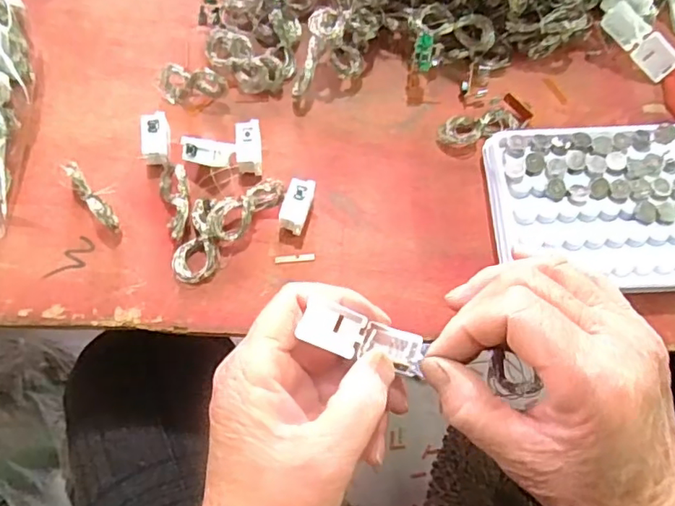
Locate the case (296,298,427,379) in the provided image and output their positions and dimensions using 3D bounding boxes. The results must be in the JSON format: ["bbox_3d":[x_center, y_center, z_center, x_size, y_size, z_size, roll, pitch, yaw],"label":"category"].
[{"bbox_3d":[0.009,0.038,0.242,0.054,0.013,0.017,18,70,-16],"label":"case"}]

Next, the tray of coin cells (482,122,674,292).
[{"bbox_3d":[0.154,-0.025,0.316,0.131,0.025,0.097,-4,71,-2],"label":"tray of coin cells"}]

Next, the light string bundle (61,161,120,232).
[{"bbox_3d":[-0.137,-0.030,0.313,0.010,0.020,0.042,-38,75,-13],"label":"light string bundle"}]

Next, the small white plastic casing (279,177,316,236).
[{"bbox_3d":[-0.022,-0.024,0.314,0.015,0.020,0.029,14,71,4],"label":"small white plastic casing"}]

